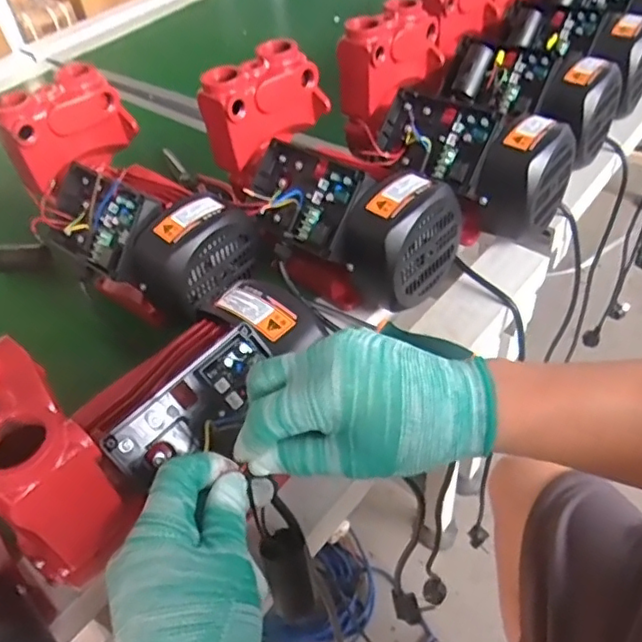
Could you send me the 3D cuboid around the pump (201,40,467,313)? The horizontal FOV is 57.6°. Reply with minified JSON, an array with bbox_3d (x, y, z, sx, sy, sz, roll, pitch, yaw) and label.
[{"bbox_3d":[0.004,-0.131,0.590,0.135,0.138,0.285,-37,80,-25],"label":"pump"}]

